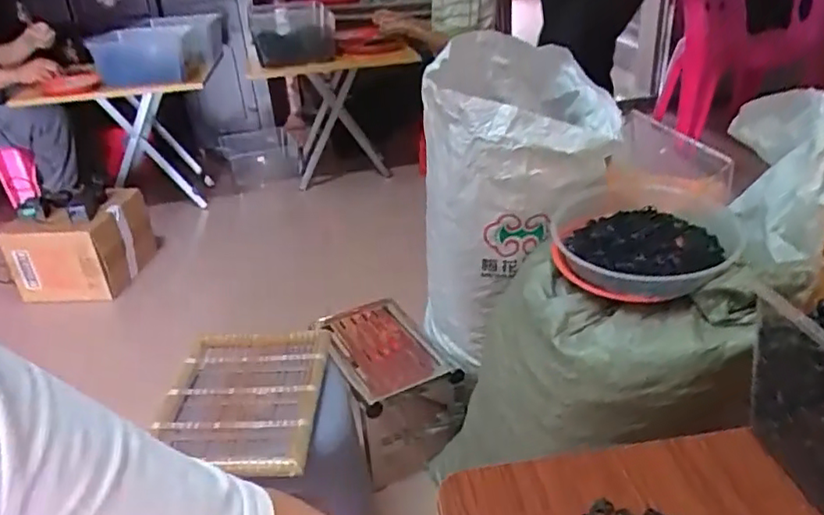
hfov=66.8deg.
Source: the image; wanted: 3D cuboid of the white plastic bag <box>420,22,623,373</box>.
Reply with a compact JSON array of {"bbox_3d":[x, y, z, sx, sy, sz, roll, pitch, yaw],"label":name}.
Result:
[{"bbox_3d":[0.187,-0.098,1.114,0.301,0.498,0.362,9,32,23],"label":"white plastic bag"}]

